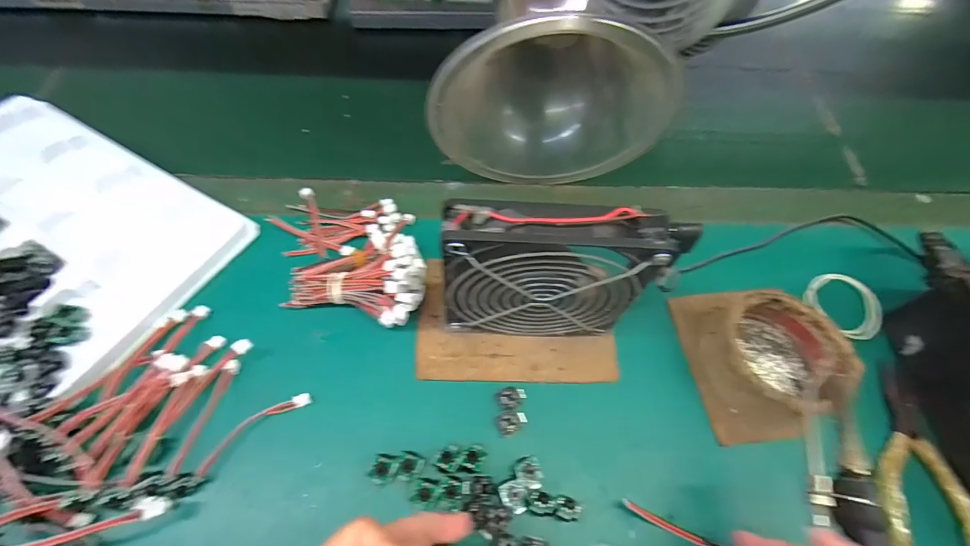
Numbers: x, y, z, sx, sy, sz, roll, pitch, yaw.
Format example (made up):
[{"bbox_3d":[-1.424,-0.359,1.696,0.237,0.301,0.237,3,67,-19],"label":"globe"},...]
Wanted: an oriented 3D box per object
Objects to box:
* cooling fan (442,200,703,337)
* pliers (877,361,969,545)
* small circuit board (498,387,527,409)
[{"bbox_3d":[0.038,0.005,0.256,0.124,0.130,0.028,3,62,-2],"label":"cooling fan"},{"bbox_3d":[0.290,0.124,0.274,0.057,0.015,0.127,20,63,7],"label":"pliers"},{"bbox_3d":[0.019,0.086,0.282,0.019,0.008,0.015,10,62,2],"label":"small circuit board"}]

